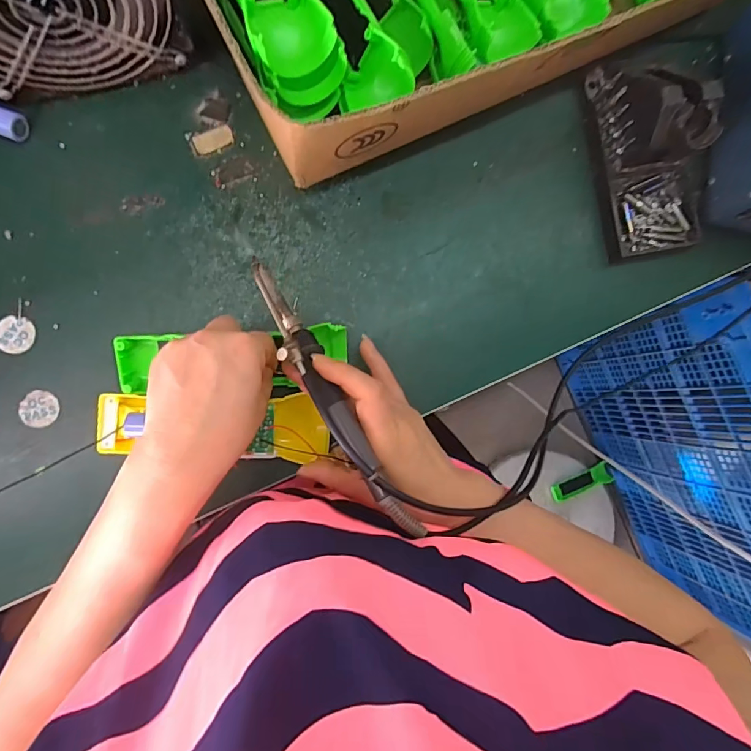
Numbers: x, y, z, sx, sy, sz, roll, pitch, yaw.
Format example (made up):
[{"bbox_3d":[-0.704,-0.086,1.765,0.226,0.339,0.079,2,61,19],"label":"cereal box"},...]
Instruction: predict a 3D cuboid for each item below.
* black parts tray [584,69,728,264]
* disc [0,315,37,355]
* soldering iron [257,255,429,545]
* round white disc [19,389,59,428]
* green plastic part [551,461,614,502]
[{"bbox_3d":[0.226,-0.178,0.351,0.080,0.070,0.152,-10,90,-7],"label":"black parts tray"},{"bbox_3d":[-0.265,-0.029,0.330,0.026,0.004,0.027,0,90,-7],"label":"disc"},{"bbox_3d":[-0.030,0.010,0.274,0.021,0.024,0.198,-30,78,-7],"label":"soldering iron"},{"bbox_3d":[-0.247,0.025,0.331,0.024,0.004,0.027,36,81,-12],"label":"round white disc"},{"bbox_3d":[0.498,0.259,1.094,0.165,0.032,0.048,-19,92,-7],"label":"green plastic part"}]

